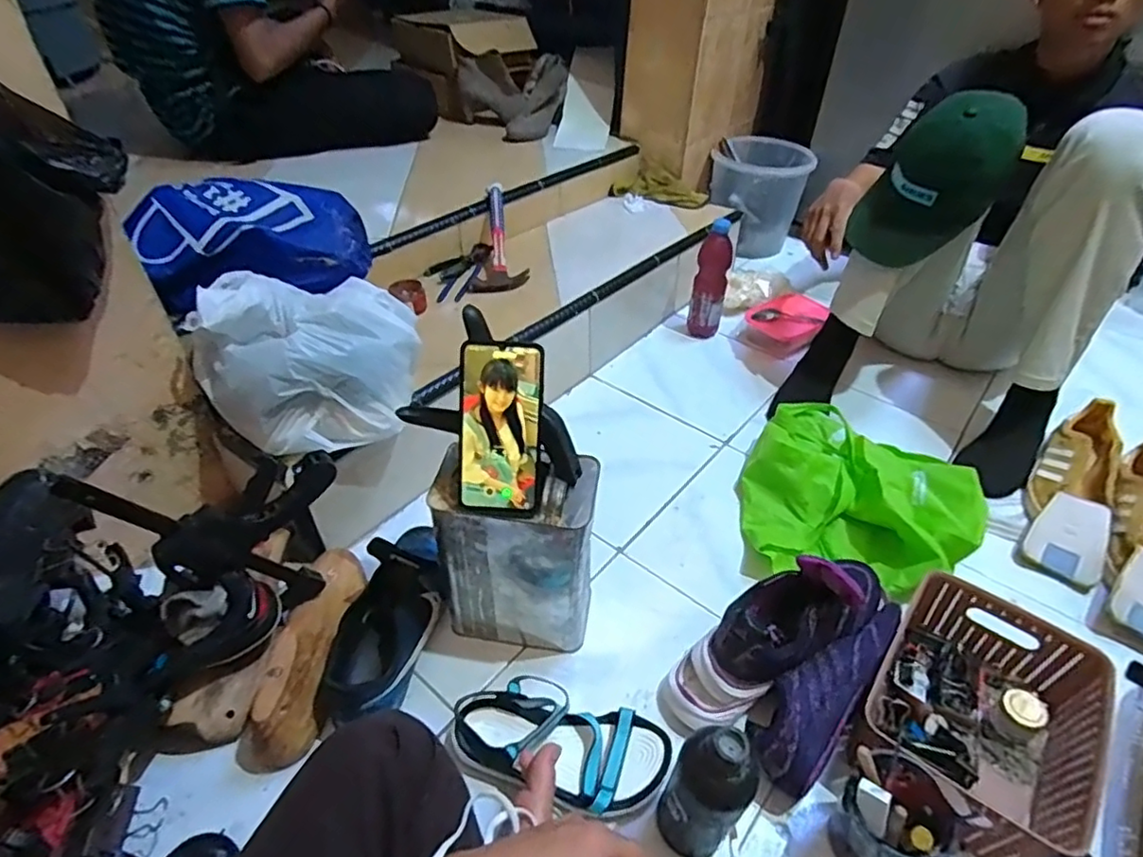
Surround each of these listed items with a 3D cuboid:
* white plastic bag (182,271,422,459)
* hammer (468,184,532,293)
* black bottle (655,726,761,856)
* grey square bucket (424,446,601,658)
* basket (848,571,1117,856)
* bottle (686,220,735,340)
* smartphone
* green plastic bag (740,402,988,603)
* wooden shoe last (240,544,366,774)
[{"bbox_3d":[-0.316,-0.088,0.749,0.257,0.163,0.165,-20,45,-22],"label":"white plastic bag"},{"bbox_3d":[-0.136,-0.355,1.156,0.104,0.044,0.266,-2,63,-4],"label":"hammer"},{"bbox_3d":[0.117,0.326,0.537,0.067,0.175,0.057,26,47,25],"label":"black bottle"},{"bbox_3d":[-0.060,0.144,0.688,0.165,0.243,0.097,4,41,3],"label":"grey square bucket"},{"bbox_3d":[0.434,0.303,0.640,0.210,0.094,0.248,30,49,29],"label":"basket"},{"bbox_3d":[0.275,-0.288,1.204,0.065,0.221,0.059,11,42,11],"label":"bottle"},{"bbox_3d":[-0.067,0.001,0.580,0.076,0.164,0.015,4,13,3],"label":"smartphone"},{"bbox_3d":[0.409,0.087,0.879,0.303,0.088,0.323,11,42,11],"label":"green plastic bag"},{"bbox_3d":[-0.300,0.241,0.704,0.081,0.086,0.268,4,41,4],"label":"wooden shoe last"}]

